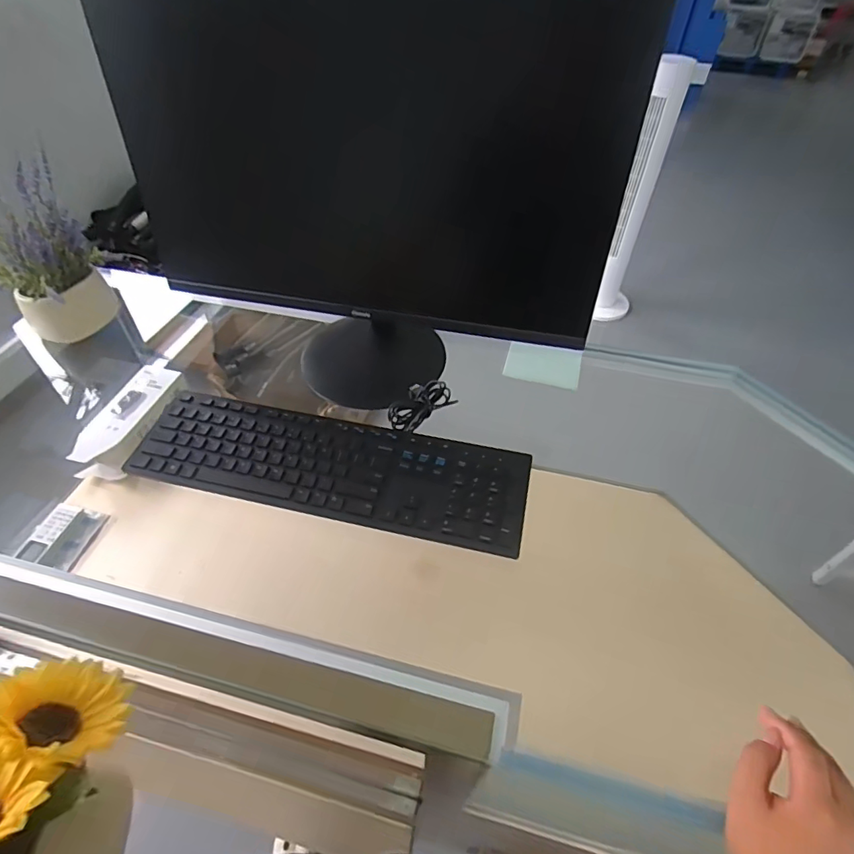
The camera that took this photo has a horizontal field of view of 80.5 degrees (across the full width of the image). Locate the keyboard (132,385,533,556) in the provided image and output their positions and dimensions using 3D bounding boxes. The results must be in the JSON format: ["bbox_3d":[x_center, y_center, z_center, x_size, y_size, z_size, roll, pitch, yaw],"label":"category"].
[{"bbox_3d":[-0.109,0.040,0.556,0.428,0.015,0.125,11,49,9],"label":"keyboard"}]

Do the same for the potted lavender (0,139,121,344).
[{"bbox_3d":[-0.521,-0.223,0.669,0.169,0.195,0.157,-33,56,-26],"label":"potted lavender"}]

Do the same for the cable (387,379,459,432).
[{"bbox_3d":[-0.012,-0.029,0.621,0.053,0.025,0.091,34,56,26],"label":"cable"}]

